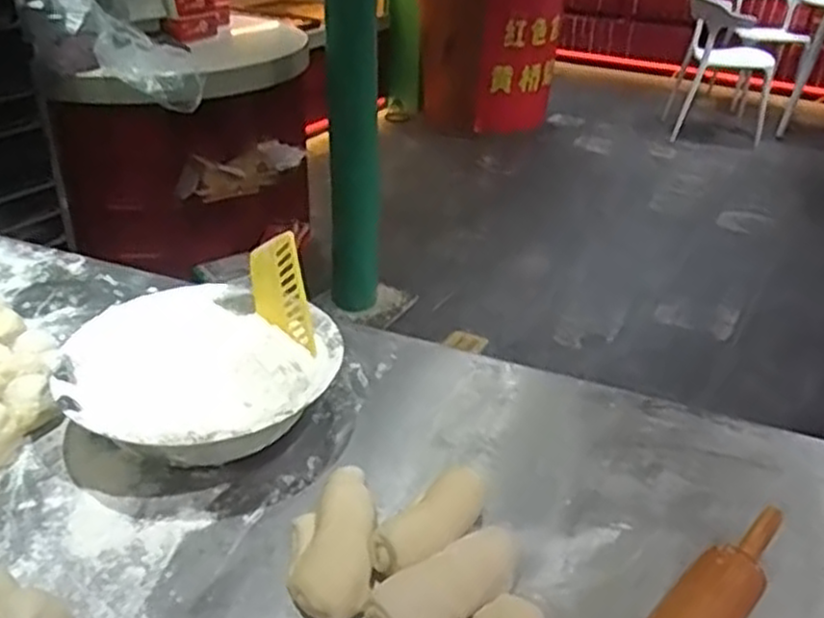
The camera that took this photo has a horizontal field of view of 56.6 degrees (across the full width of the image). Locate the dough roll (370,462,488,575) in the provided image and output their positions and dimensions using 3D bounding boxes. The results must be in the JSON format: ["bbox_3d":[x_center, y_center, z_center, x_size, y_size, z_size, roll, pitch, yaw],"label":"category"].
[{"bbox_3d":[0.019,0.191,0.672,0.051,0.037,0.133,20,36,29],"label":"dough roll"}]

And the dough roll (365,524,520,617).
[{"bbox_3d":[0.034,0.220,0.615,0.154,0.038,0.057,-22,38,-34],"label":"dough roll"}]

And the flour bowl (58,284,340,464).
[{"bbox_3d":[-0.216,0.078,0.797,0.262,0.094,0.266,1,28,-1],"label":"flour bowl"}]

